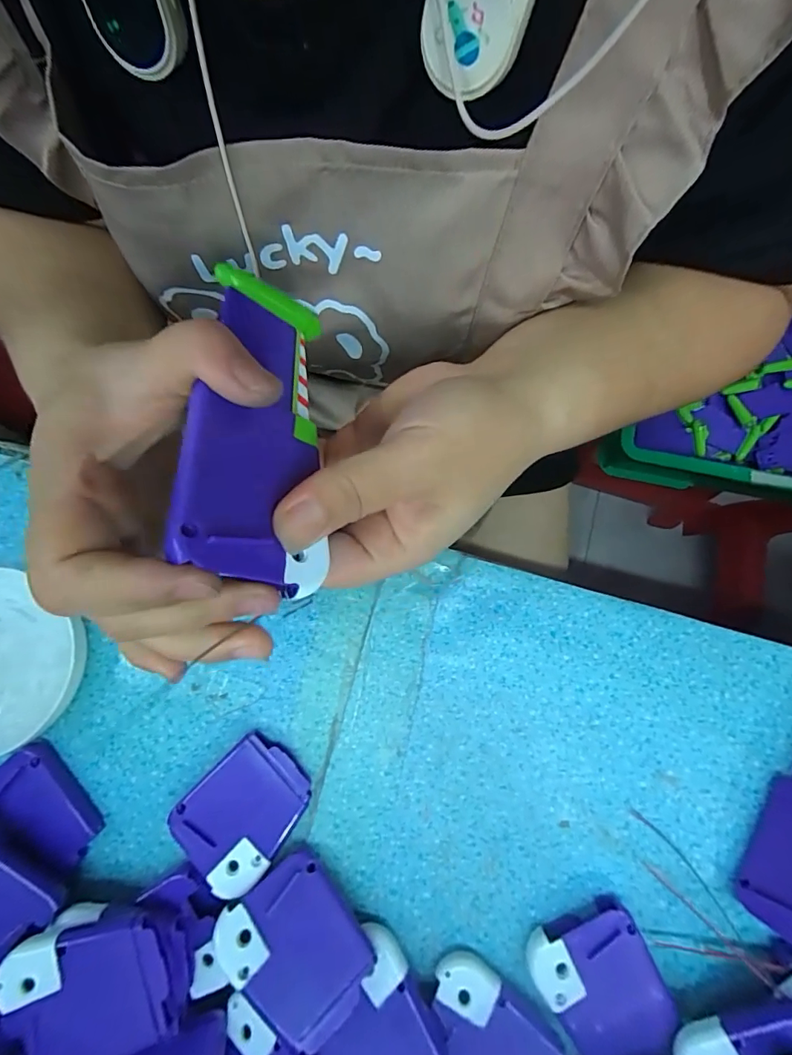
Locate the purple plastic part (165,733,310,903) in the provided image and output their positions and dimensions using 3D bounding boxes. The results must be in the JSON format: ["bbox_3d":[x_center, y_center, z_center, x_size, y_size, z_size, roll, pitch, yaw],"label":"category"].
[{"bbox_3d":[-0.074,0.138,0.229,0.049,0.011,0.061,41,83,8],"label":"purple plastic part"}]

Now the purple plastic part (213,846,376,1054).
[{"bbox_3d":[-0.044,0.184,0.205,0.051,0.005,0.062,-34,70,-22],"label":"purple plastic part"}]

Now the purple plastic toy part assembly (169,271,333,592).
[{"bbox_3d":[-0.048,-0.038,0.162,0.049,0.008,0.117,12,63,-41],"label":"purple plastic toy part assembly"}]

